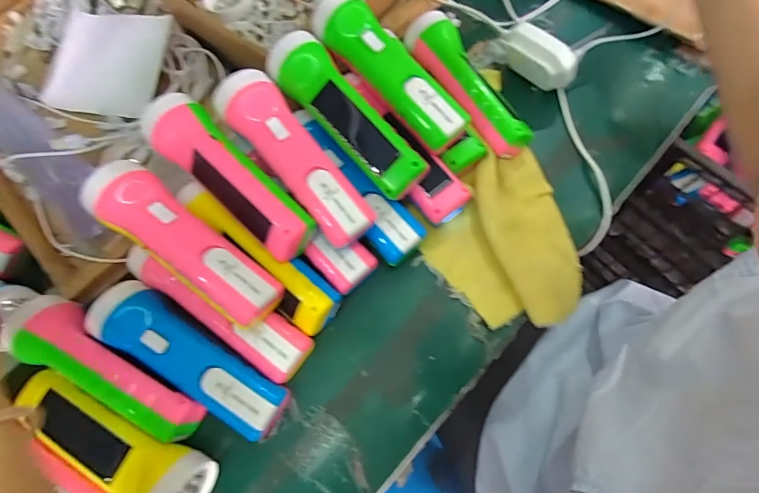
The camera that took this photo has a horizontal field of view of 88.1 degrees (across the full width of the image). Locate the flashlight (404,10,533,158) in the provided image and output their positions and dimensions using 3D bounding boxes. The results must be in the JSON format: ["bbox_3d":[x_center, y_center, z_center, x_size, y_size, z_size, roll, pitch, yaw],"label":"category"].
[{"bbox_3d":[0.088,-0.156,0.386,0.051,0.045,0.163,-32,73,-10],"label":"flashlight"}]

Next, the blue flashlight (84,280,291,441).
[{"bbox_3d":[-0.148,0.087,0.314,0.166,0.048,0.052,26,73,13],"label":"blue flashlight"}]

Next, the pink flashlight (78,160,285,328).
[{"bbox_3d":[-0.147,0.000,0.304,0.164,0.050,0.048,35,74,12],"label":"pink flashlight"}]

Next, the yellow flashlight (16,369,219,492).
[{"bbox_3d":[-0.199,0.144,0.295,0.162,0.048,0.052,28,73,14],"label":"yellow flashlight"}]

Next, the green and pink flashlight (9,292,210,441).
[{"bbox_3d":[-0.214,0.097,0.303,0.166,0.039,0.048,30,74,14],"label":"green and pink flashlight"}]

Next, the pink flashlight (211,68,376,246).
[{"bbox_3d":[-0.065,-0.070,0.322,0.046,0.043,0.157,-39,81,-15],"label":"pink flashlight"}]

